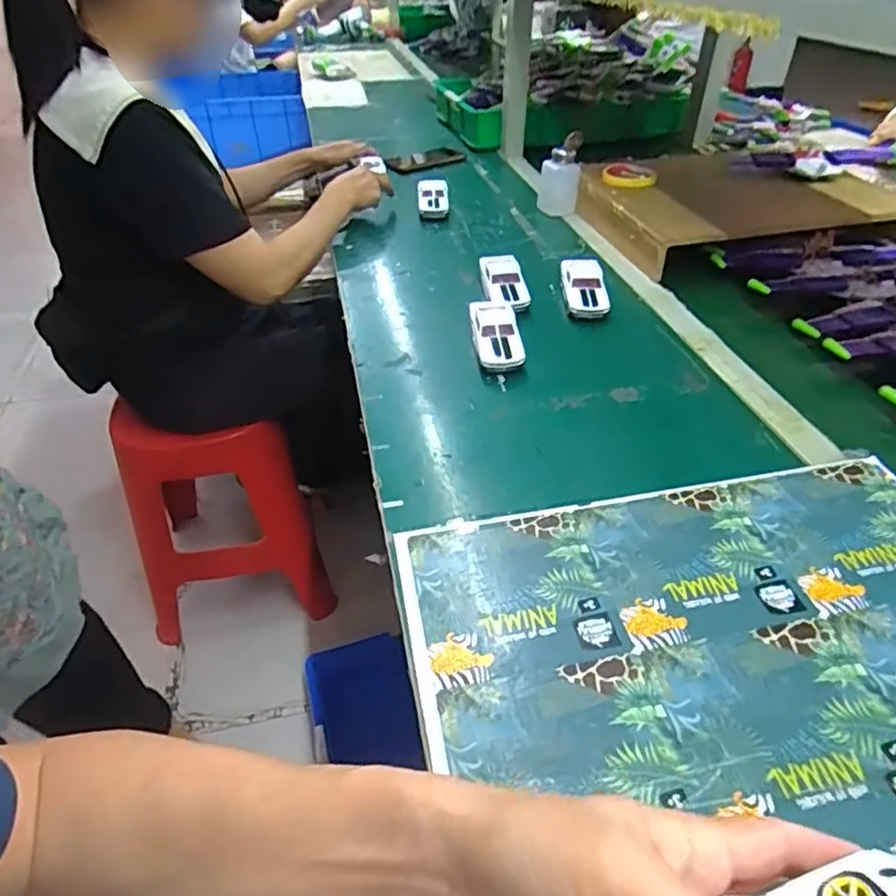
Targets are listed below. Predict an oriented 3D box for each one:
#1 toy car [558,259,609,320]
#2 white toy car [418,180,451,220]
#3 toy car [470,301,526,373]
[{"bbox_3d":[0.178,-0.206,0.817,0.056,0.036,0.101,-1,41,3],"label":"toy car"},{"bbox_3d":[-0.026,-0.430,1.085,0.056,0.043,0.094,-3,41,1],"label":"white toy car"},{"bbox_3d":[0.058,-0.133,0.753,0.054,0.038,0.124,-5,41,-2],"label":"toy car"}]

